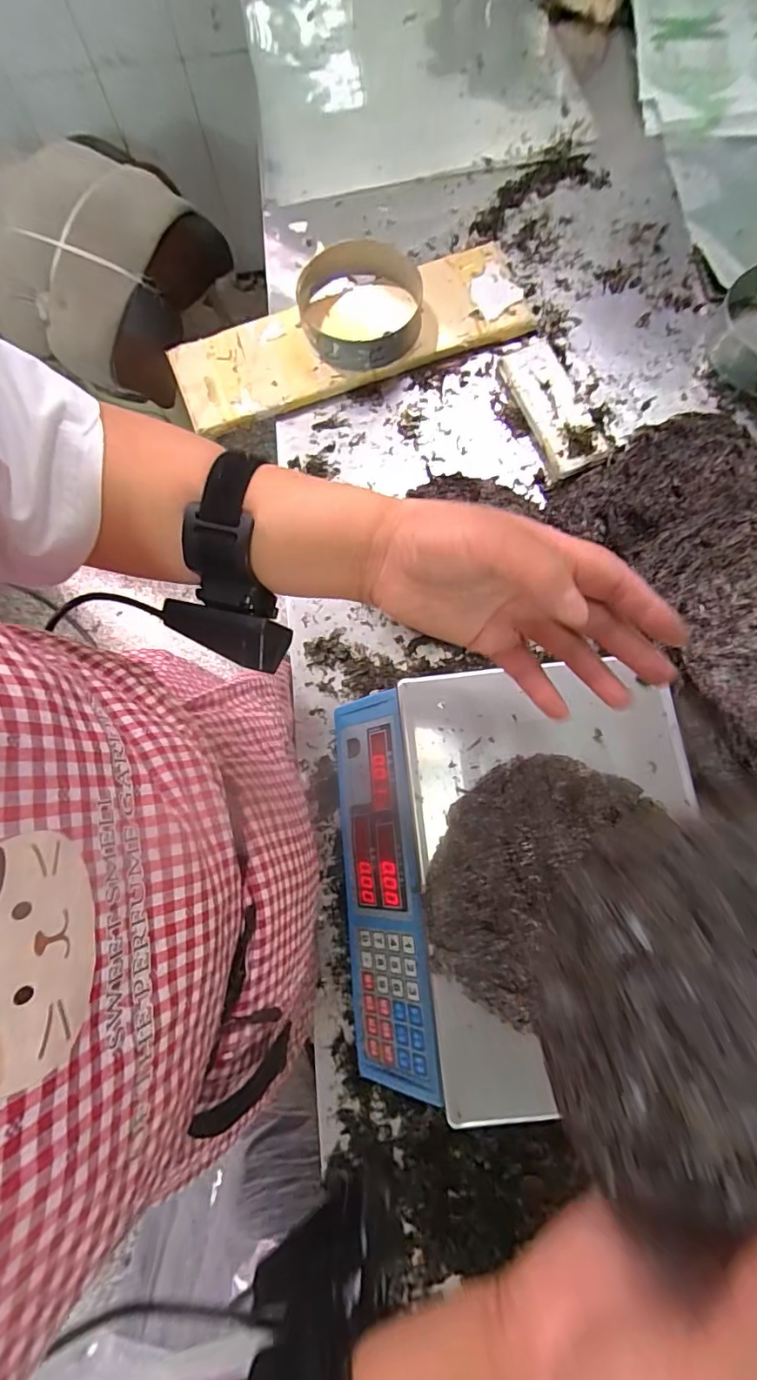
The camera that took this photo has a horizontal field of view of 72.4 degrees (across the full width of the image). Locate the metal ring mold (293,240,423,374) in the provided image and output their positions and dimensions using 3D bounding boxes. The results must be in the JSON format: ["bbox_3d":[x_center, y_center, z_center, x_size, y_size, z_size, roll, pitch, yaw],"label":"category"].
[{"bbox_3d":[-0.022,-0.527,0.721,0.174,0.060,0.170,-11,77,0],"label":"metal ring mold"}]

